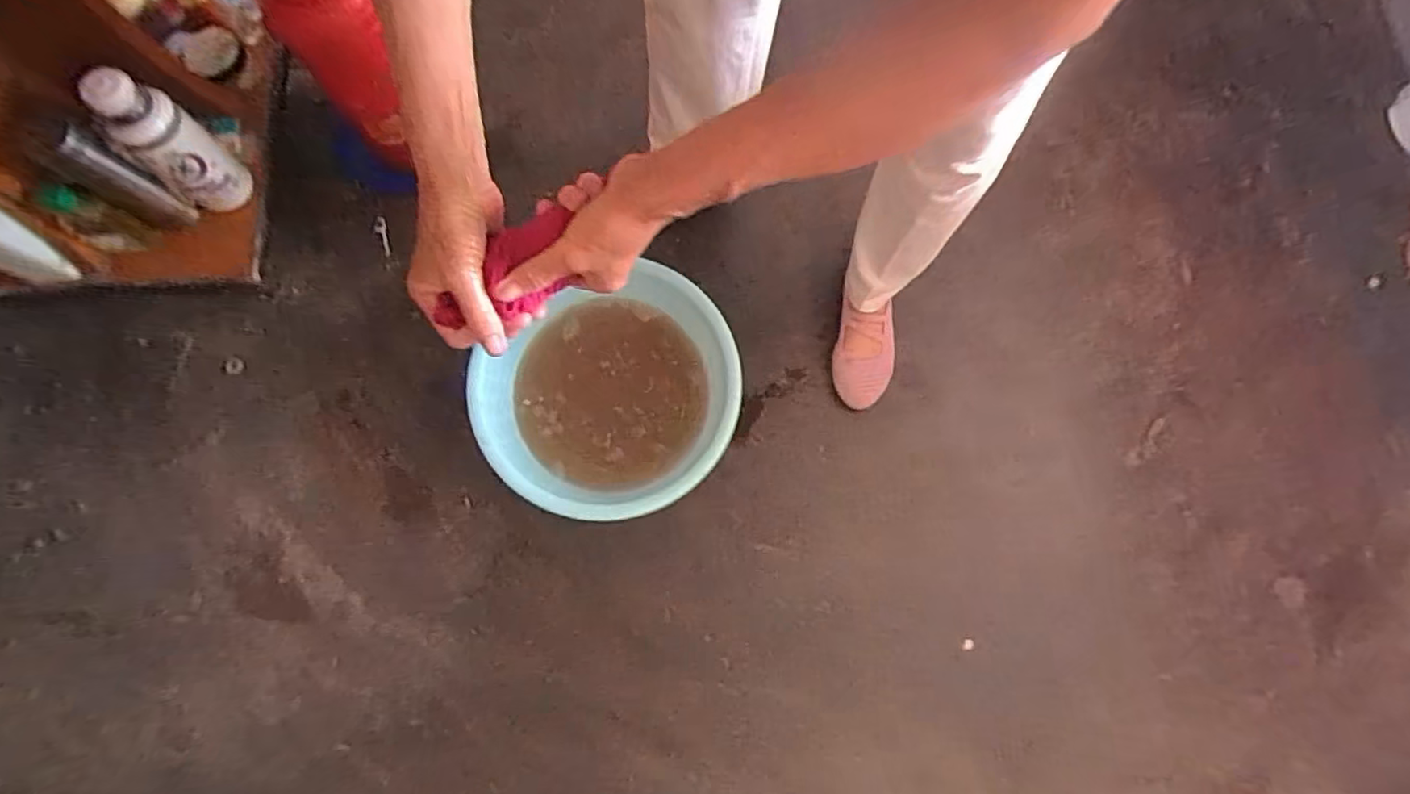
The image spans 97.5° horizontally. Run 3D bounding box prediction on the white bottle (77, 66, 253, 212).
[{"bbox_3d":[-0.691,-0.323,0.813,0.078,0.201,0.080,0,77,-2],"label":"white bottle"}]

